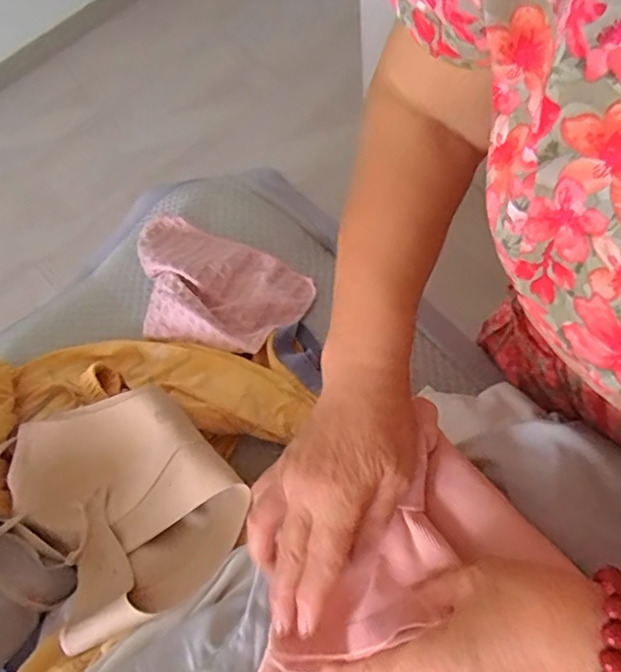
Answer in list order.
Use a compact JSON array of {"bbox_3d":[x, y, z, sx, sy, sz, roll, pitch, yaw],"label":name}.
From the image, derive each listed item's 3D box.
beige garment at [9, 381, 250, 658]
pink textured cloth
[{"bbox_3d":[-0.148,0.118,0.440,0.160,0.050,0.189,-33,64,-11],"label":"beige garment"},{"bbox_3d":[-0.101,-0.050,0.574,0.194,0.042,0.135,19,66,15],"label":"pink textured cloth"}]

